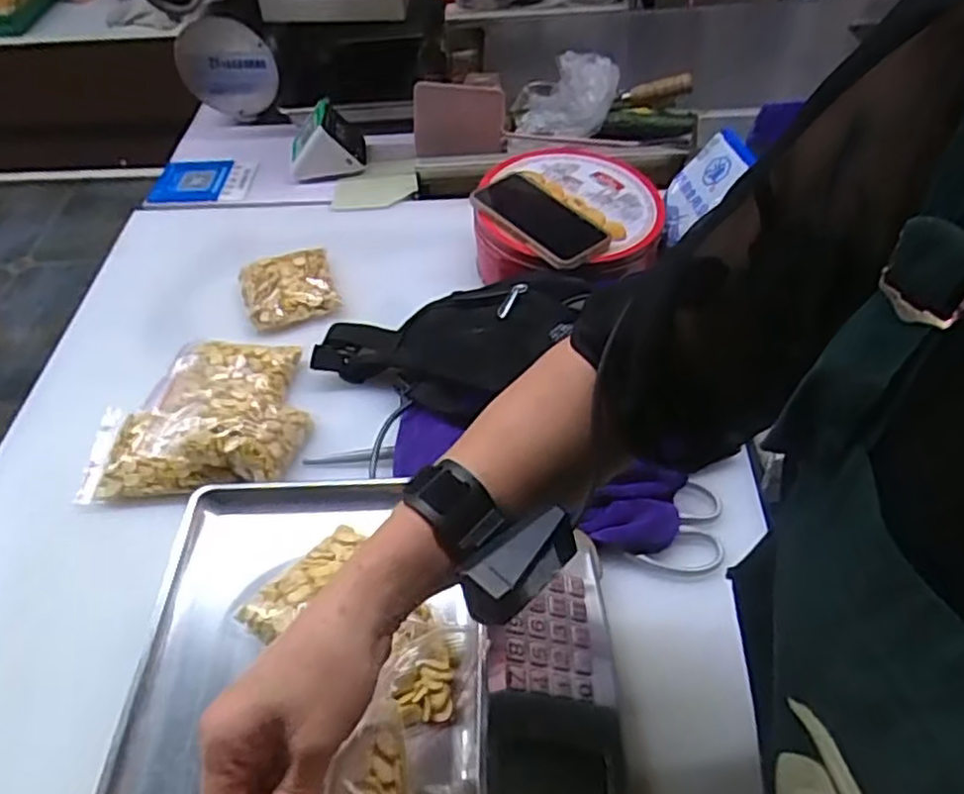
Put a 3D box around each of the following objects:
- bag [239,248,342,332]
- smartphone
[{"bbox_3d":[-0.245,-0.138,0.893,0.112,0.038,0.107,-18,51,-10],"label":"bag"},{"bbox_3d":[0.068,-0.210,0.818,0.090,0.017,0.168,-29,59,-26],"label":"smartphone"}]

